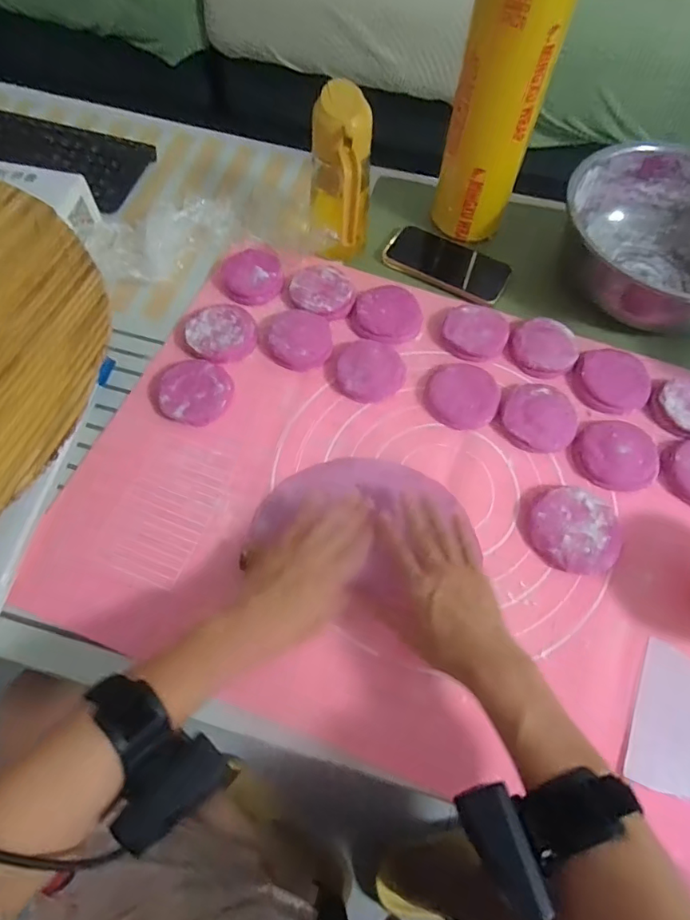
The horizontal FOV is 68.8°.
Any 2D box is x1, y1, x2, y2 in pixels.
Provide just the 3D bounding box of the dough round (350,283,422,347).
[{"bbox_3d":[0.048,-0.172,0.605,0.080,0.018,0.081,0,65,0],"label":"dough round"}]

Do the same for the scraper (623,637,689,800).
[{"bbox_3d":[0.286,0.225,0.425,0.081,0.010,0.112,26,69,5],"label":"scraper"}]

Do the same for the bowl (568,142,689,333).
[{"bbox_3d":[0.397,-0.264,0.623,0.230,0.106,0.244,0,65,0],"label":"bowl"}]

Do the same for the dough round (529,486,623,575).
[{"bbox_3d":[0.223,0.068,0.488,0.082,0.018,0.082,0,65,0],"label":"dough round"}]

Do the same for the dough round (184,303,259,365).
[{"bbox_3d":[-0.142,-0.146,0.579,0.077,0.014,0.075,0,65,0],"label":"dough round"}]

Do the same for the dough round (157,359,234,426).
[{"bbox_3d":[-0.163,-0.075,0.544,0.077,0.014,0.076,0,65,0],"label":"dough round"}]

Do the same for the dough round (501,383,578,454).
[{"bbox_3d":[0.210,-0.046,0.543,0.077,0.019,0.078,0,65,0],"label":"dough round"}]

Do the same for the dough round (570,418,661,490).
[{"bbox_3d":[0.282,-0.005,0.526,0.080,0.022,0.072,0,65,0],"label":"dough round"}]

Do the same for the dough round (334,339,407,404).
[{"bbox_3d":[0.029,-0.100,0.566,0.074,0.020,0.069,0,65,0],"label":"dough round"}]

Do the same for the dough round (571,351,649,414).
[{"bbox_3d":[0.303,-0.090,0.569,0.068,0.022,0.080,-31,69,-14],"label":"dough round"}]

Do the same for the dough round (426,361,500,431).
[{"bbox_3d":[0.130,-0.071,0.556,0.076,0.016,0.076,0,65,0],"label":"dough round"}]

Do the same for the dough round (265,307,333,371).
[{"bbox_3d":[-0.053,-0.141,0.580,0.074,0.016,0.077,0,65,0],"label":"dough round"}]

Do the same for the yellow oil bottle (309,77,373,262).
[{"bbox_3d":[-0.006,-0.311,0.580,0.070,0.177,0.085,-2,65,-2],"label":"yellow oil bottle"}]

